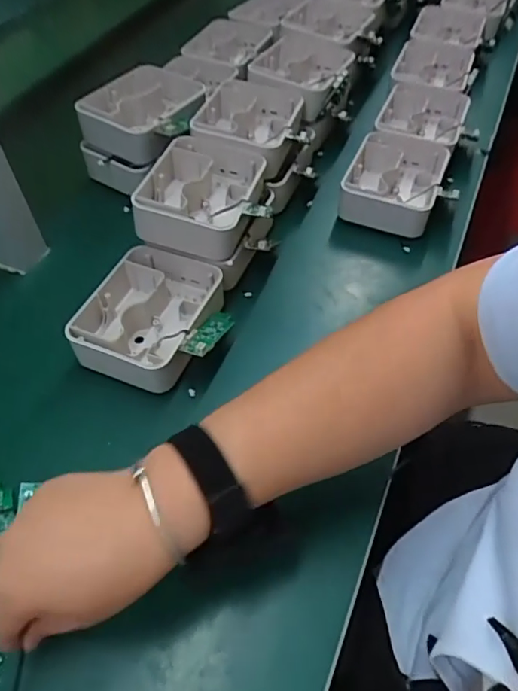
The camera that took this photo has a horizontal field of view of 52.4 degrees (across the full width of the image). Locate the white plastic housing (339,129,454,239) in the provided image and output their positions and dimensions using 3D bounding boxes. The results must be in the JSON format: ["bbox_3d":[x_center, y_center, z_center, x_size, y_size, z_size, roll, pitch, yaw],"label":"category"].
[{"bbox_3d":[0.153,-0.181,0.597,0.100,0.045,0.135,17,55,15],"label":"white plastic housing"}]

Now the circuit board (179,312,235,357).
[{"bbox_3d":[-0.042,-0.013,0.465,0.024,0.010,0.071,16,33,14],"label":"circuit board"}]

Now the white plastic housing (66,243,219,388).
[{"bbox_3d":[-0.102,-0.027,0.482,0.108,0.043,0.128,15,54,14],"label":"white plastic housing"}]

